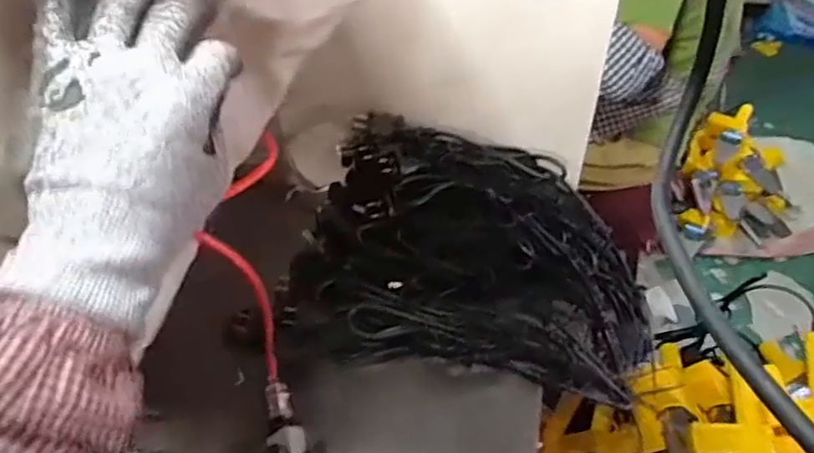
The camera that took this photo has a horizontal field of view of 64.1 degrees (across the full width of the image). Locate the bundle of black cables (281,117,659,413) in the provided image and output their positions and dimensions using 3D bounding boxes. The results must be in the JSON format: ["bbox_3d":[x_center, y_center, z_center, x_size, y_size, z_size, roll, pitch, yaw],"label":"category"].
[{"bbox_3d":[0.078,0.027,0.688,0.383,0.080,0.265,8,64,-5],"label":"bundle of black cables"}]

